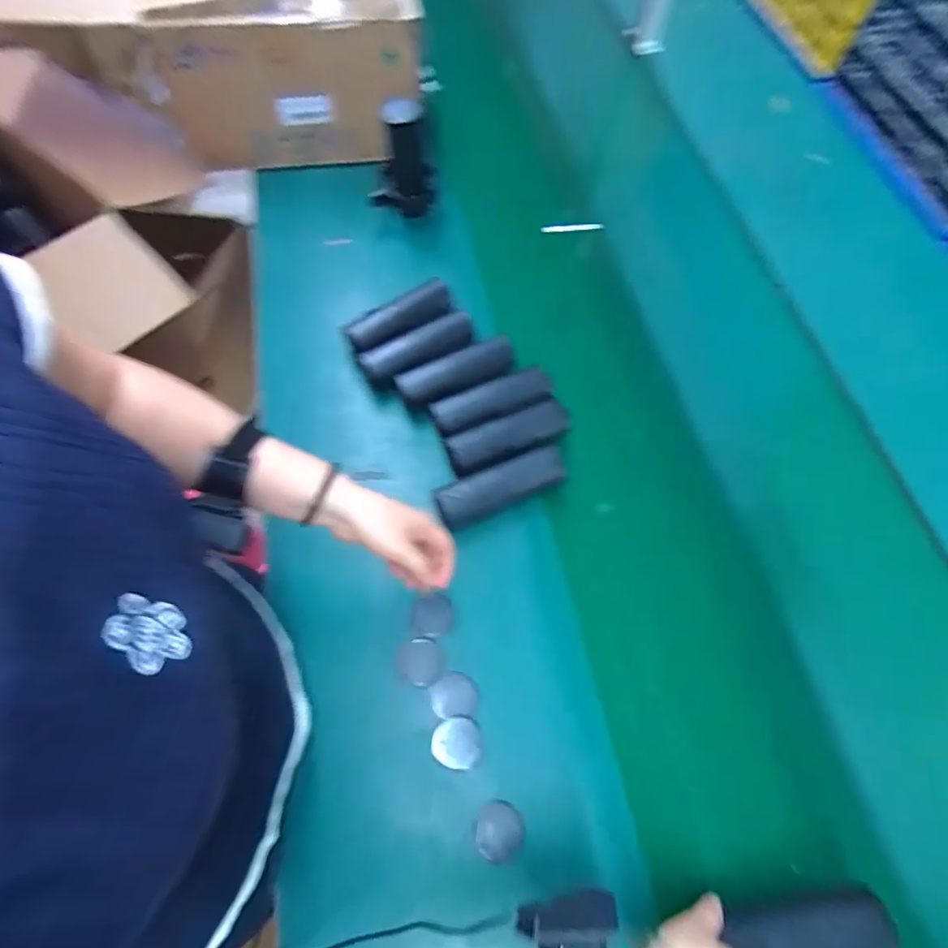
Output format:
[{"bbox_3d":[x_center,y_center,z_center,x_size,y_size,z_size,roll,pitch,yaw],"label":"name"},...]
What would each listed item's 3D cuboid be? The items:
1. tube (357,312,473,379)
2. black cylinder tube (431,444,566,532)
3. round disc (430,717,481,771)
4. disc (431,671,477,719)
[{"bbox_3d":[-0.076,-0.177,0.720,0.159,0.041,0.036,-25,68,-15],"label":"tube"},{"bbox_3d":[0.032,0.015,0.646,0.161,0.054,0.051,-21,67,-13],"label":"black cylinder tube"},{"bbox_3d":[-0.018,0.279,0.542,0.049,0.004,0.046,8,63,1],"label":"round disc"},{"bbox_3d":[-0.021,0.239,0.563,0.049,0.004,0.045,1,64,-3],"label":"disc"}]

